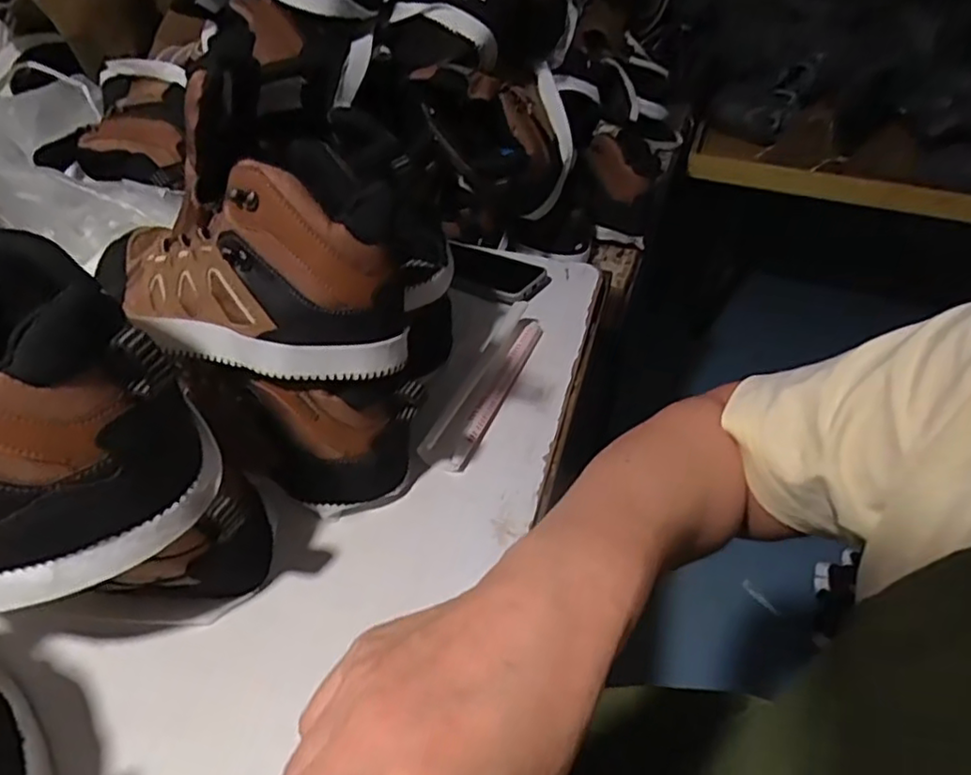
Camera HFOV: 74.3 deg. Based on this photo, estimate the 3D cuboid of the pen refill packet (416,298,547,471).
[{"bbox_3d":[0.009,-0.016,0.603,0.040,0.024,0.252,17,42,14],"label":"pen refill packet"}]

